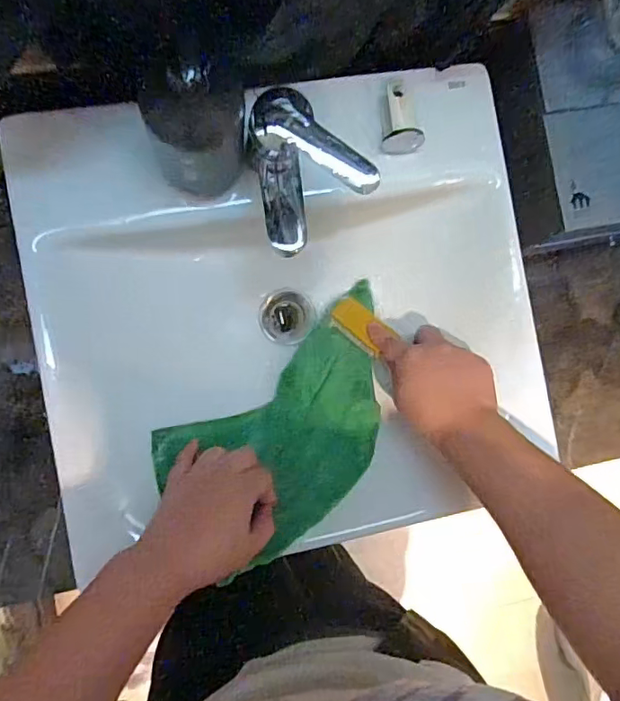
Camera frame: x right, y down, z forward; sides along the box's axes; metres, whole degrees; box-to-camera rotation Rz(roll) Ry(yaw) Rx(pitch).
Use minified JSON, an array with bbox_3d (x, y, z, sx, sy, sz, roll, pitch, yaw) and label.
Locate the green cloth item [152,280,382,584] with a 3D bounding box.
[{"bbox_3d":[-0.002,0.072,0.541,0.279,0.027,0.155,-37,74,-20],"label":"green cloth item"}]

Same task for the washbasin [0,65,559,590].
[{"bbox_3d":[-0.020,-0.051,0.543,0.462,0.137,0.382,-10,89,-7],"label":"washbasin"}]

